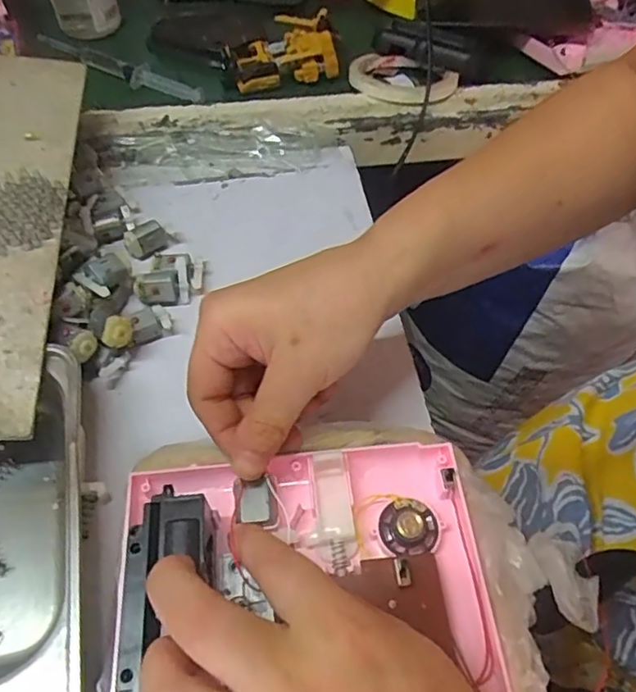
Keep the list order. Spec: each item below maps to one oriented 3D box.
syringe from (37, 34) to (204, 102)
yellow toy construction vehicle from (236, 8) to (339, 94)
[{"bbox_3d":[-0.183,-0.261,0.551,0.184,0.022,0.023,28,57,17],"label":"syringe"},{"bbox_3d":[-0.029,-0.279,0.552,0.089,0.034,0.085,-2,54,-5],"label":"yellow toy construction vehicle"}]

